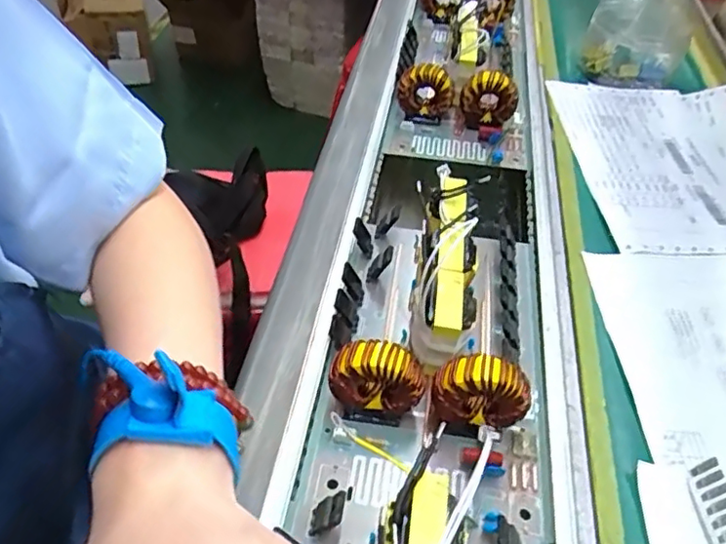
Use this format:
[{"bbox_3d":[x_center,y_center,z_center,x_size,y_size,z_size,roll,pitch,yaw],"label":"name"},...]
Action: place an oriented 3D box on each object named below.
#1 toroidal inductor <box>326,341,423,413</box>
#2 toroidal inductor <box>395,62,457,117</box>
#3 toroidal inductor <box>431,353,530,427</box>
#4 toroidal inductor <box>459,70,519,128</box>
[{"bbox_3d":[0.008,0.062,0.340,0.050,0.050,0.022,1,45,9],"label":"toroidal inductor"},{"bbox_3d":[0.060,-0.170,0.573,0.054,0.057,0.025,-4,44,4],"label":"toroidal inductor"},{"bbox_3d":[0.065,0.070,0.337,0.051,0.051,0.022,1,45,9],"label":"toroidal inductor"},{"bbox_3d":[0.118,-0.159,0.567,0.053,0.053,0.029,0,45,8],"label":"toroidal inductor"}]

